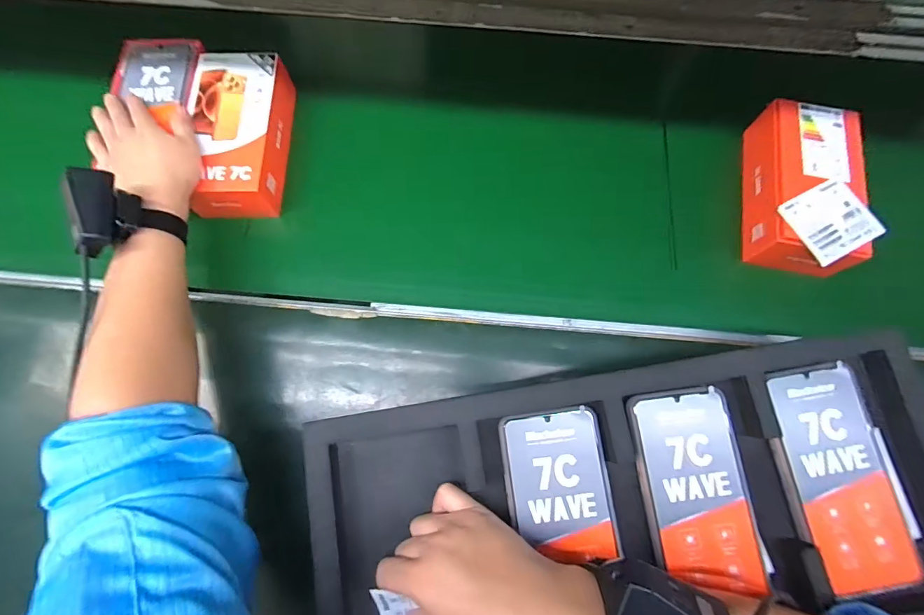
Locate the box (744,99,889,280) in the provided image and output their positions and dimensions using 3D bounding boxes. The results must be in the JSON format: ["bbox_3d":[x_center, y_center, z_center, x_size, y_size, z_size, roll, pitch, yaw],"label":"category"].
[{"bbox_3d":[0.385,-0.127,0.462,0.107,0.060,0.206,12,73,4],"label":"box"}]

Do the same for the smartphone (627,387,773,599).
[{"bbox_3d":[0.183,0.139,0.317,0.079,0.014,0.143,-8,72,-2],"label":"smartphone"}]

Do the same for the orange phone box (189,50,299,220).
[{"bbox_3d":[-0.255,-0.197,0.477,0.095,0.056,0.190,0,72,0],"label":"orange phone box"}]

